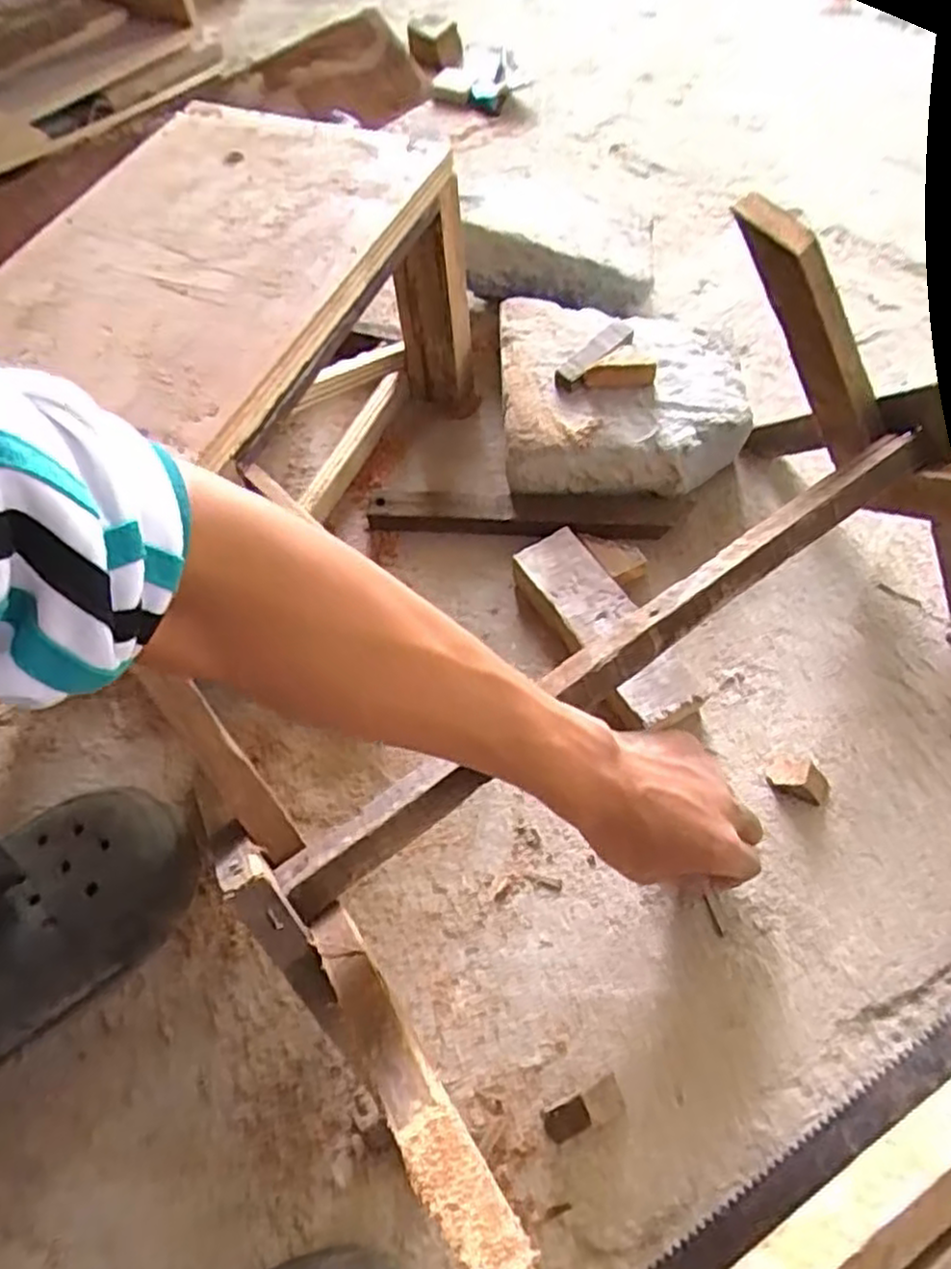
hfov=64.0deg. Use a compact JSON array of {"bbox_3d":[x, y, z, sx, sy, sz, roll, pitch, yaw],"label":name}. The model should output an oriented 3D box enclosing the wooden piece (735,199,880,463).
[{"bbox_3d":[0.232,-0.211,0.523,0.029,0.046,0.185,-34,104,-16],"label":"wooden piece"}]

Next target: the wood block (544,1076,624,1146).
[{"bbox_3d":[0.059,0.257,0.410,0.045,0.022,0.018,-23,59,-10],"label":"wood block"}]

